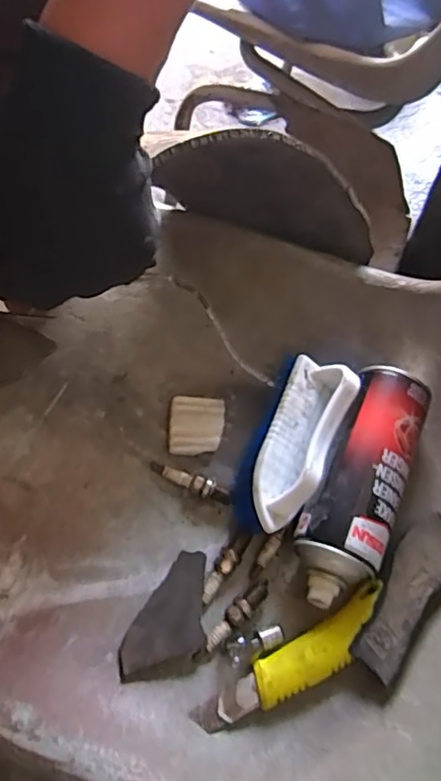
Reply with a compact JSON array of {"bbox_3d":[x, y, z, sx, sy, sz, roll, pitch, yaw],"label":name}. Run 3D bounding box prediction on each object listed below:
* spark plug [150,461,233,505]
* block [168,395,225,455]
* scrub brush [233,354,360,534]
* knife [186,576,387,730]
[{"bbox_3d":[-0.024,0.073,0.467,0.070,0.016,0.012,22,64,8],"label":"spark plug"},{"bbox_3d":[-0.020,0.028,0.486,0.045,0.012,0.050,2,63,-2],"label":"block"},{"bbox_3d":[0.058,0.040,0.465,0.060,0.063,0.149,24,64,9],"label":"scrub brush"},{"bbox_3d":[0.056,0.188,0.404,0.157,0.013,0.033,-28,68,-16],"label":"knife"}]

